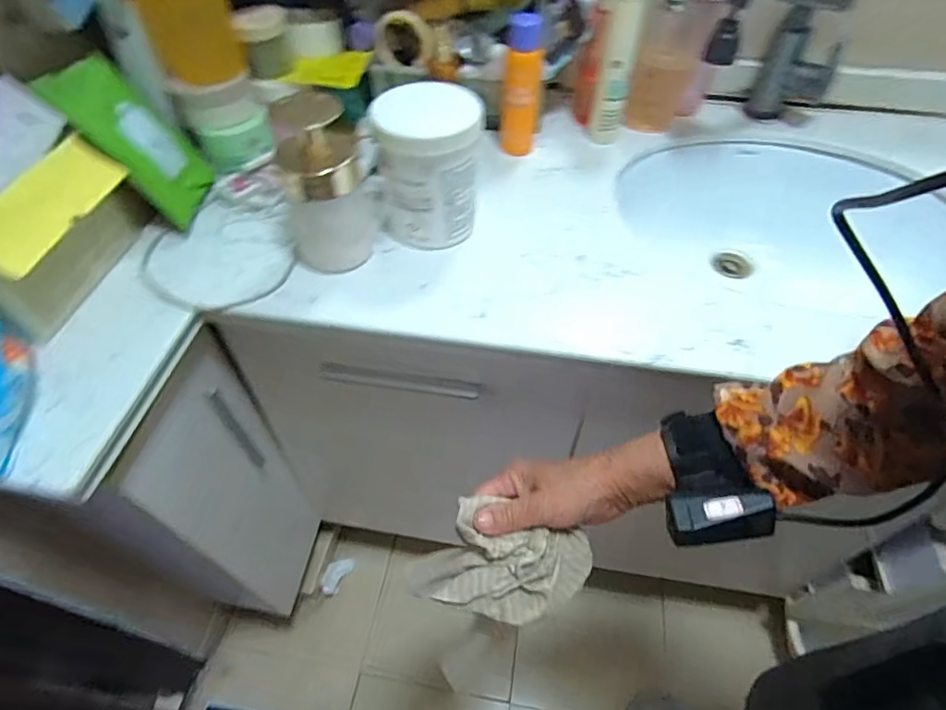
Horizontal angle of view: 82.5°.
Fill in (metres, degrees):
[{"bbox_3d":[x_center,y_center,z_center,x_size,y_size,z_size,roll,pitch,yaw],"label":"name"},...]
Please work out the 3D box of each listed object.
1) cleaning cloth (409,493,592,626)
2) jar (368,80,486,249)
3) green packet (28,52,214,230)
[{"bbox_3d":[0.022,0.161,0.424,0.135,0.058,0.067,5,47,9],"label":"cleaning cloth"},{"bbox_3d":[-0.045,-0.201,0.581,0.116,0.140,0.101,-17,55,-13],"label":"jar"},{"bbox_3d":[-0.363,-0.241,0.589,0.030,0.173,0.124,-22,45,17],"label":"green packet"}]

